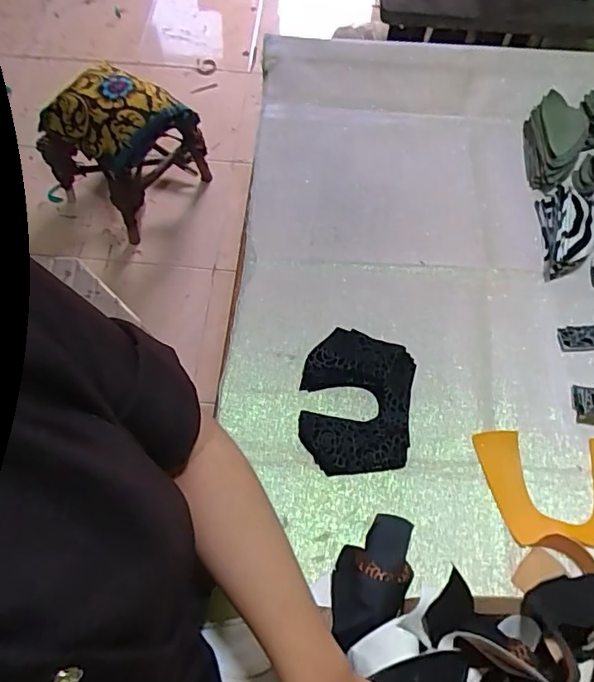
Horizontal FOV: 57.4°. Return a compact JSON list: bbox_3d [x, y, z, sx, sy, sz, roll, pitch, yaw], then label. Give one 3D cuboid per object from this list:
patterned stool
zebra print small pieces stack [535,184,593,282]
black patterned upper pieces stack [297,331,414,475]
[{"bbox_3d":[-0.487,-0.555,1.511,0.340,0.342,0.321,34,70,14],"label":"patterned stool"},{"bbox_3d":[0.363,-0.147,0.710,0.071,0.056,0.134,5,66,2],"label":"zebra print small pieces stack"},{"bbox_3d":[0.067,0.068,0.625,0.121,0.030,0.162,8,66,4],"label":"black patterned upper pieces stack"}]

